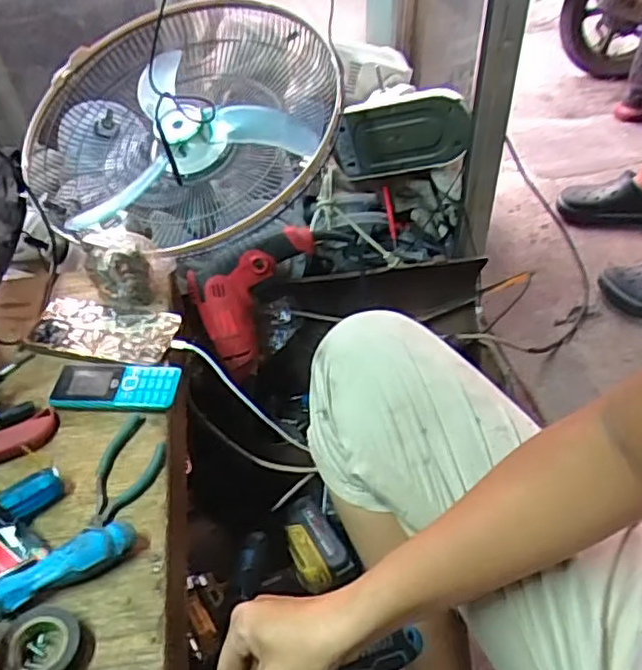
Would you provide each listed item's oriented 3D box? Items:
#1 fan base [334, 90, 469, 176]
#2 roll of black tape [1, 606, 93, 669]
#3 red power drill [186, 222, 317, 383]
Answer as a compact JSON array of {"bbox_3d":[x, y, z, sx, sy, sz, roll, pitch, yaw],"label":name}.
[{"bbox_3d":[0.112,-0.283,0.925,0.195,0.119,0.042,-10,48,13],"label":"fan base"},{"bbox_3d":[-0.205,0.229,0.484,0.058,0.020,0.060,-1,43,1],"label":"roll of black tape"},{"bbox_3d":[-0.112,-0.056,0.875,0.131,0.236,0.083,21,18,-11],"label":"red power drill"}]

